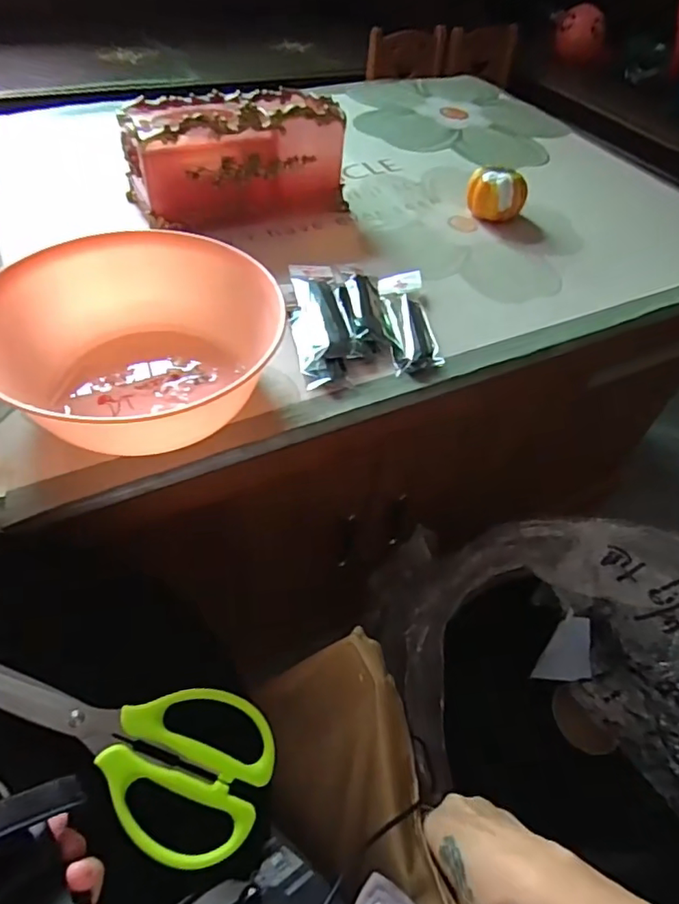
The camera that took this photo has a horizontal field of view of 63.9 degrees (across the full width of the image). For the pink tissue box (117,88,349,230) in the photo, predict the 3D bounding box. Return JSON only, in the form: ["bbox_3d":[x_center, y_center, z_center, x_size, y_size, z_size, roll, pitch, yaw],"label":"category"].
[{"bbox_3d":[-0.137,-0.382,0.711,0.250,0.146,0.140,-16,54,-18],"label":"pink tissue box"}]

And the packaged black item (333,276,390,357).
[{"bbox_3d":[0.023,-0.149,0.583,0.049,0.017,0.137,-2,50,-8],"label":"packaged black item"}]

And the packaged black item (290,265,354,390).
[{"bbox_3d":[-0.021,-0.140,0.565,0.055,0.019,0.184,-3,51,-9],"label":"packaged black item"}]

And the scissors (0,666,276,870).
[{"bbox_3d":[-0.160,0.172,0.345,0.239,0.011,0.092,24,51,-3],"label":"scissors"}]

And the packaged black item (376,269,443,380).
[{"bbox_3d":[0.072,-0.148,0.592,0.052,0.016,0.162,-1,50,-7],"label":"packaged black item"}]

